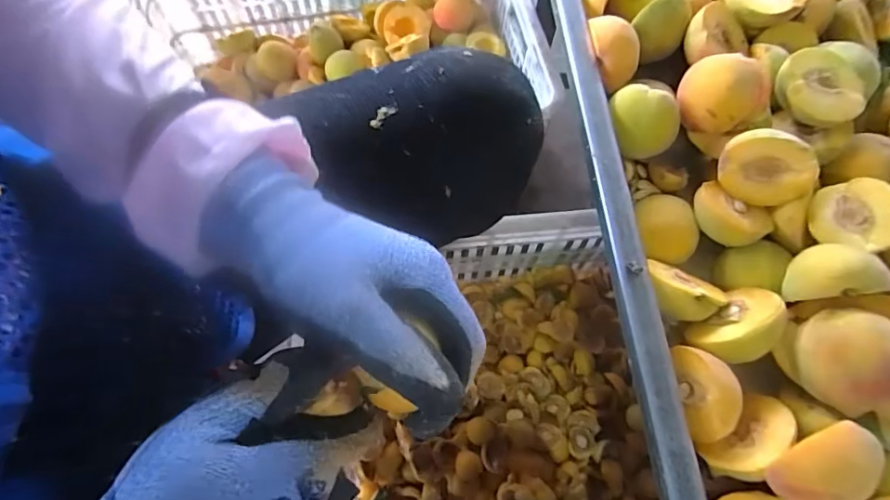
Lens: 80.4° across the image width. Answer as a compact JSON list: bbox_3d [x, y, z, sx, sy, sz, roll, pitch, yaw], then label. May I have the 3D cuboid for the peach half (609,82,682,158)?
[{"bbox_3d":[0.154,-0.102,0.405,0.052,0.044,0.041,11,68,4],"label":"peach half"}]

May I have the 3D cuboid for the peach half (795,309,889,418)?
[{"bbox_3d":[0.241,0.065,0.312,0.049,0.035,0.051,20,69,7],"label":"peach half"}]

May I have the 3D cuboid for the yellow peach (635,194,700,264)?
[{"bbox_3d":[0.164,-0.019,0.390,0.044,0.028,0.050,-10,68,-5],"label":"yellow peach"}]

